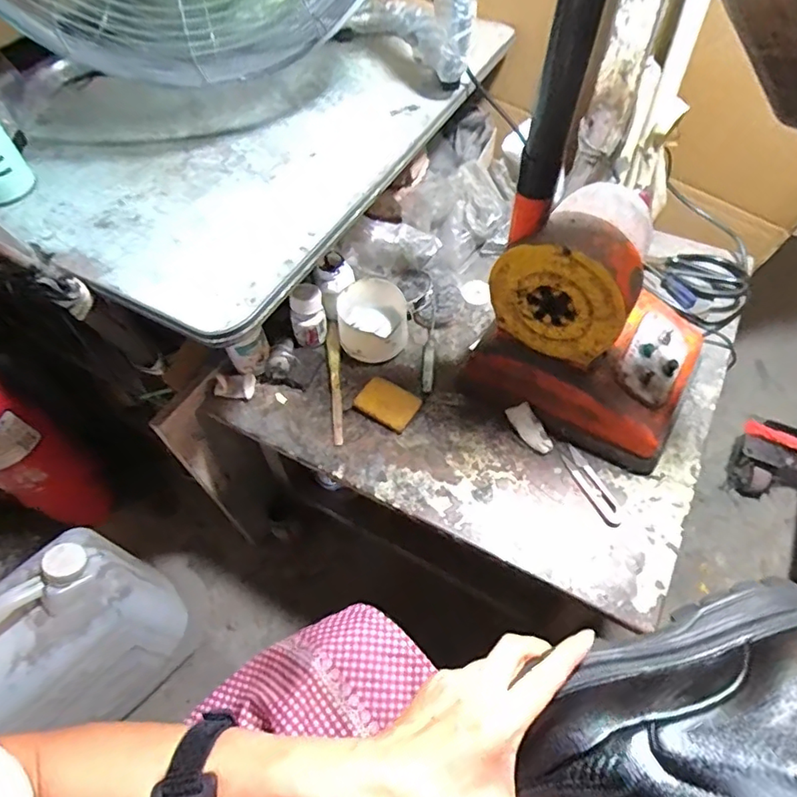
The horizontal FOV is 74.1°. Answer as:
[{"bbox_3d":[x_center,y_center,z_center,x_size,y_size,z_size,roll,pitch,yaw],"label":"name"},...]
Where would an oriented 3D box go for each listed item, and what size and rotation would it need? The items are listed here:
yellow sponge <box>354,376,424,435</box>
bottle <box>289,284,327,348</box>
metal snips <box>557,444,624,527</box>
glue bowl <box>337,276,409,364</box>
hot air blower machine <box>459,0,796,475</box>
[{"bbox_3d":[-0.013,0.005,0.635,0.070,0.014,0.055,27,64,17],"label":"yellow sponge"},{"bbox_3d":[-0.114,-0.106,0.666,0.042,0.074,0.042,-8,59,-2],"label":"bottle"},{"bbox_3d":[0.210,0.092,0.574,0.025,0.005,0.098,-22,61,-11],"label":"metal snips"},{"bbox_3d":[-0.033,-0.098,0.672,0.087,0.058,0.092,-1,59,2],"label":"glue bowl"},{"bbox_3d":[0.209,-0.154,0.431,0.228,0.507,0.173,26,64,17],"label":"hot air blower machine"}]

